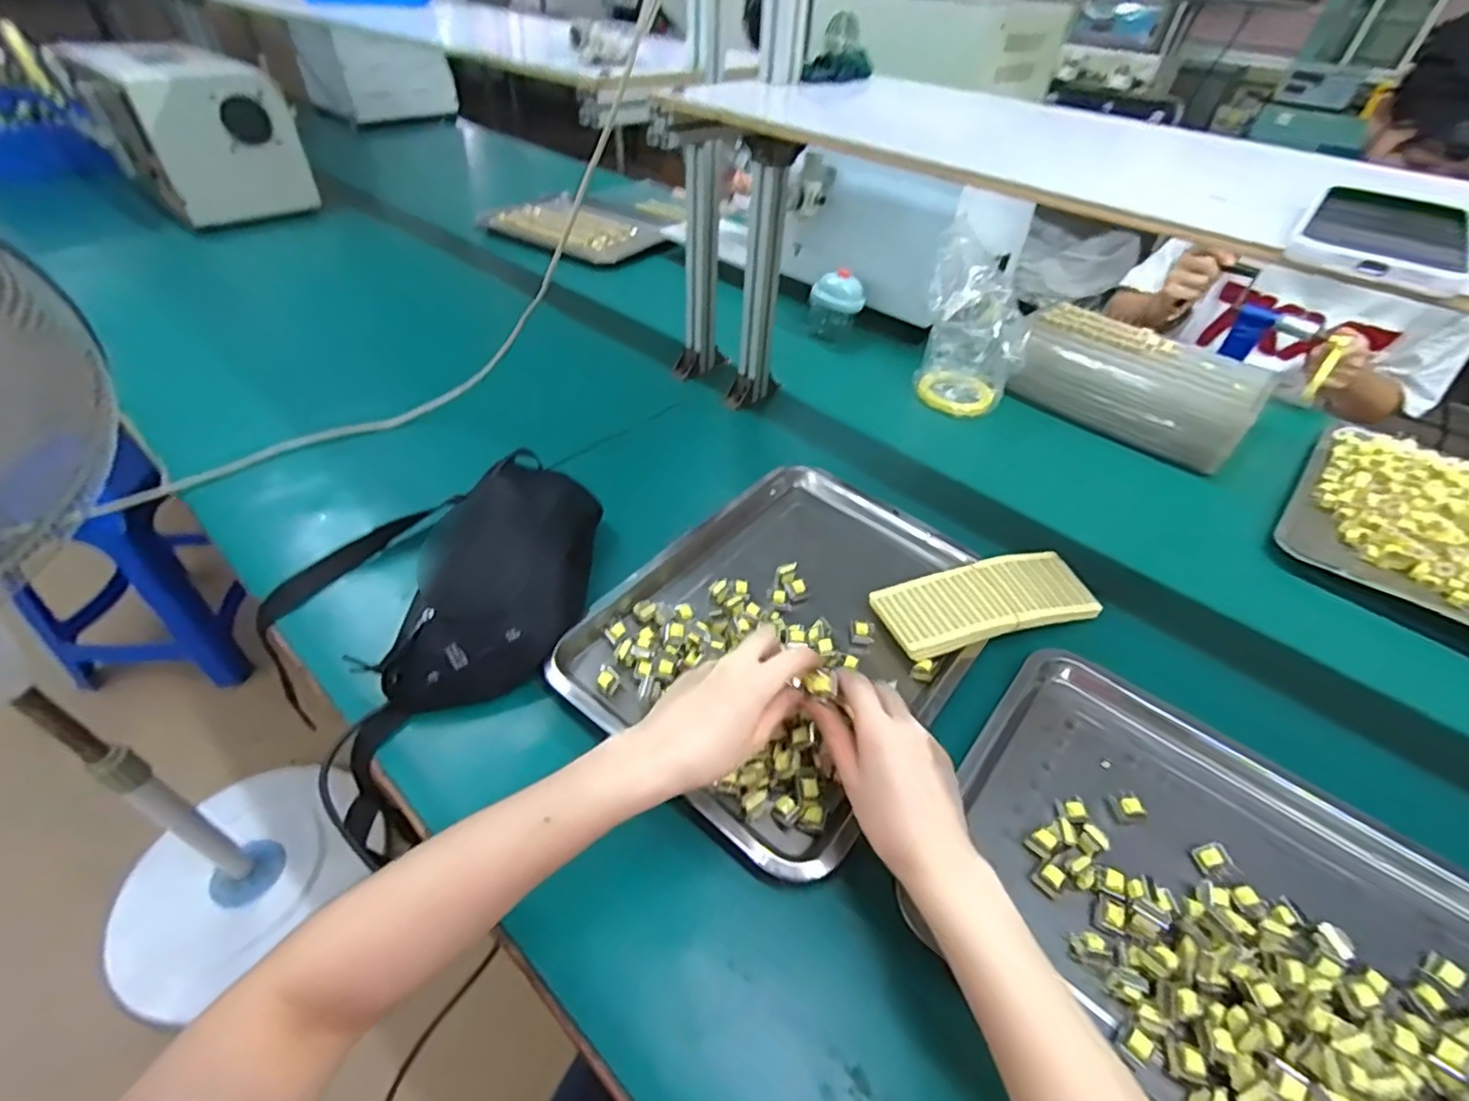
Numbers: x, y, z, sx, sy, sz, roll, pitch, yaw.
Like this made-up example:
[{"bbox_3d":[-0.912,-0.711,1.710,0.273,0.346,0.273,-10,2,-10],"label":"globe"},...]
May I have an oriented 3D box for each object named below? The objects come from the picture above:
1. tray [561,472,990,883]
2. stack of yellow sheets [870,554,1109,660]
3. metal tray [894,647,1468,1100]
[{"bbox_3d":[0.059,0.060,0.576,0.281,0.032,0.386,31,50,25],"label":"tray"},{"bbox_3d":[0.238,0.047,0.595,0.210,0.025,0.078,-12,46,-17],"label":"stack of yellow sheets"},{"bbox_3d":[0.346,0.241,0.418,0.381,0.031,0.318,34,51,27],"label":"metal tray"}]

